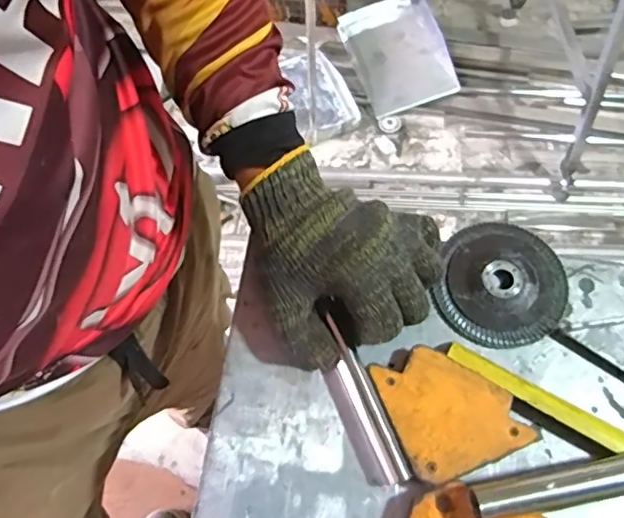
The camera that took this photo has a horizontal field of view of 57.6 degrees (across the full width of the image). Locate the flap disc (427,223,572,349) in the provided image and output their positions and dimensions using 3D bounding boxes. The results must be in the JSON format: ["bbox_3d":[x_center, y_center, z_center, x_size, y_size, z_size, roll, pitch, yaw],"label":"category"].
[{"bbox_3d":[0.142,0.019,0.418,0.090,0.011,0.094,-1,65,2],"label":"flap disc"}]

